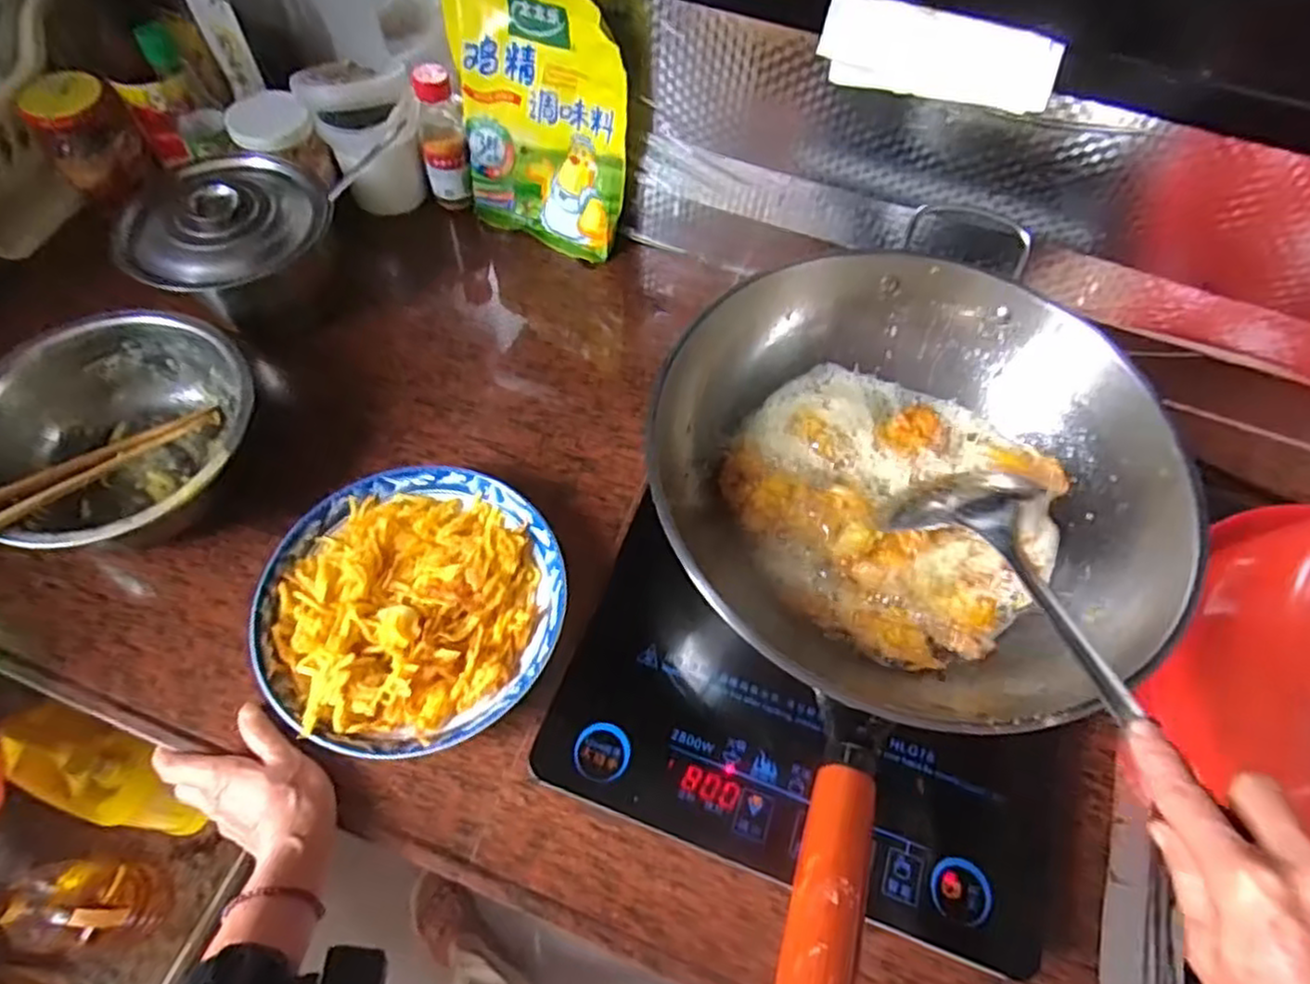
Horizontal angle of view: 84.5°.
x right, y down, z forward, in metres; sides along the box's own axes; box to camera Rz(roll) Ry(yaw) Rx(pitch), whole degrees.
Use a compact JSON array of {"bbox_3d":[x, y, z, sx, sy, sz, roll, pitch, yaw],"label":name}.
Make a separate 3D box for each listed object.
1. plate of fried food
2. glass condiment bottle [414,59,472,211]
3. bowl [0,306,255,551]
[{"bbox_3d":[-0.173,0.082,0.525,0.203,0.044,0.207,1,61,-2],"label":"plate of fried food"},{"bbox_3d":[-0.207,-0.339,0.704,0.041,0.126,0.045,-13,62,-10],"label":"glass condiment bottle"},{"bbox_3d":[-0.405,-0.034,0.559,0.194,0.087,0.190,1,61,-2],"label":"bowl"}]

